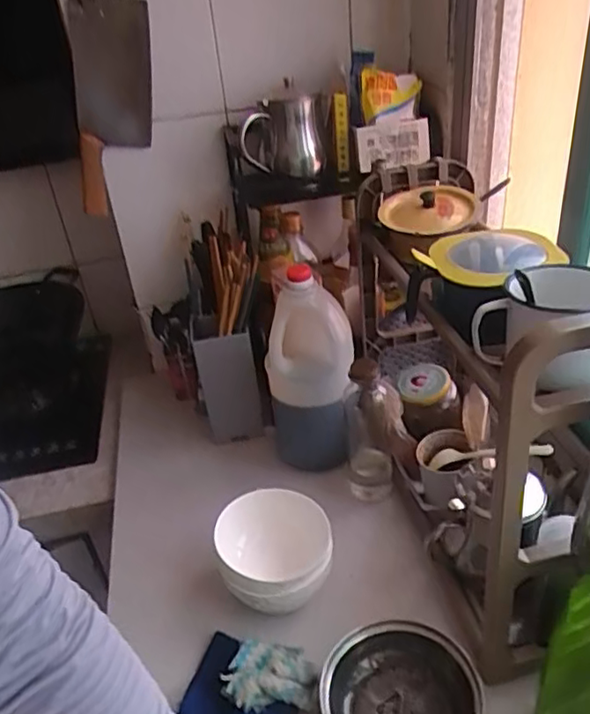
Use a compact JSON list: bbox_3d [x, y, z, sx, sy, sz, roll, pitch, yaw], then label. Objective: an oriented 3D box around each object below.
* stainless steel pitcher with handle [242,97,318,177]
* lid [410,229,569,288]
[{"bbox_3d":[-0.021,-0.300,0.865,0.103,0.107,0.066,-7,33,0],"label":"stainless steel pitcher with handle"},{"bbox_3d":[0.180,-0.092,0.576,0.122,0.019,0.101,21,42,35],"label":"lid"}]

